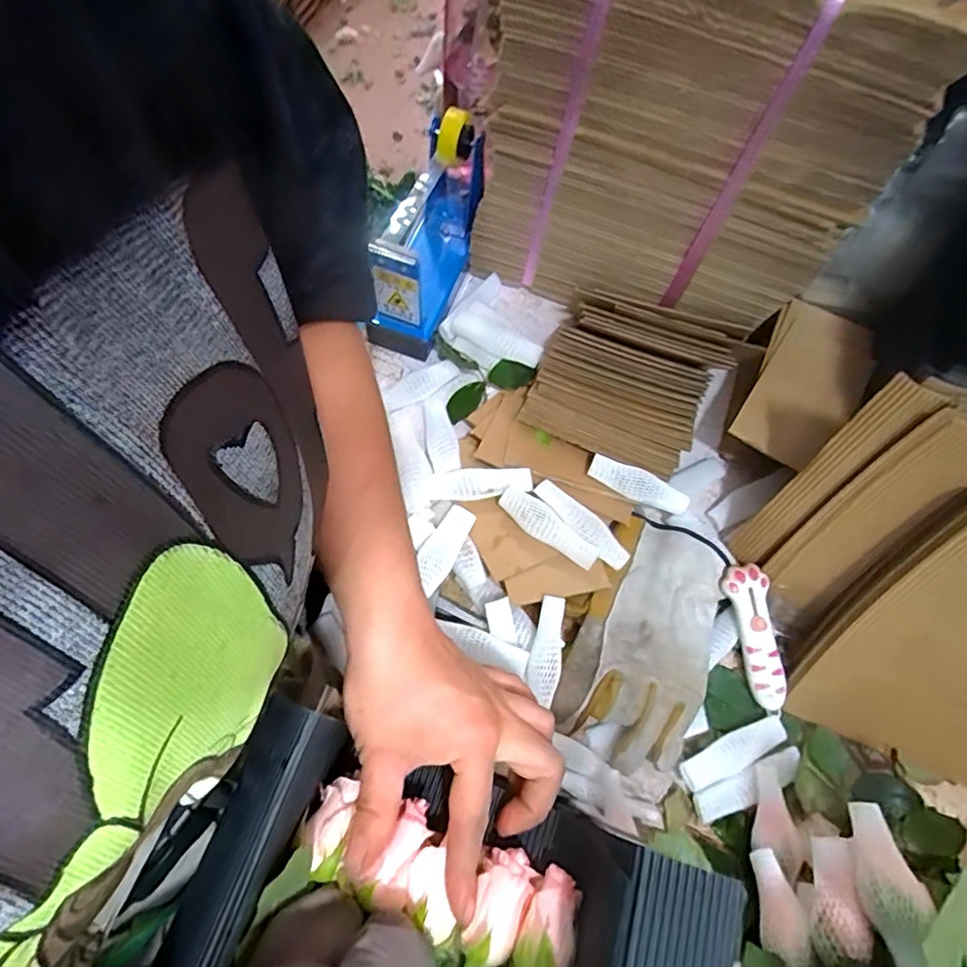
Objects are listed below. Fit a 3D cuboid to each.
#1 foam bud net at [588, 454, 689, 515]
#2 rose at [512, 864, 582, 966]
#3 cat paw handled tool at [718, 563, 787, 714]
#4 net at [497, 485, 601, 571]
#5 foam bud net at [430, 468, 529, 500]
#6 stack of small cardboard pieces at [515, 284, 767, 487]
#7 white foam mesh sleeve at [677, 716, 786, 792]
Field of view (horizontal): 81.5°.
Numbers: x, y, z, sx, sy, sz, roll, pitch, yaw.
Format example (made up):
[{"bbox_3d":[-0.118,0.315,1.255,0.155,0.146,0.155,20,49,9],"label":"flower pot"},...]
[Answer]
[{"bbox_3d":[0.130,0.003,0.475,0.086,0.022,0.022,23,69,6],"label":"foam bud net"},{"bbox_3d":[0.030,0.202,0.253,0.024,0.022,0.044,28,69,8],"label":"rose"},{"bbox_3d":[0.216,0.120,0.442,0.031,0.014,0.109,-10,82,-7],"label":"cat paw handled tool"},{"bbox_3d":[0.050,0.036,0.448,0.088,0.024,0.024,40,72,12],"label":"net"},{"bbox_3d":[-0.004,0.000,0.469,0.085,0.010,0.023,-6,68,11],"label":"foam bud net"},{"bbox_3d":[0.135,-0.095,0.510,0.154,0.049,0.169,29,70,8],"label":"stack of small cardboard pieces"},{"bbox_3d":[0.186,0.199,0.419,0.091,0.004,0.024,-20,60,-19],"label":"white foam mesh sleeve"}]

